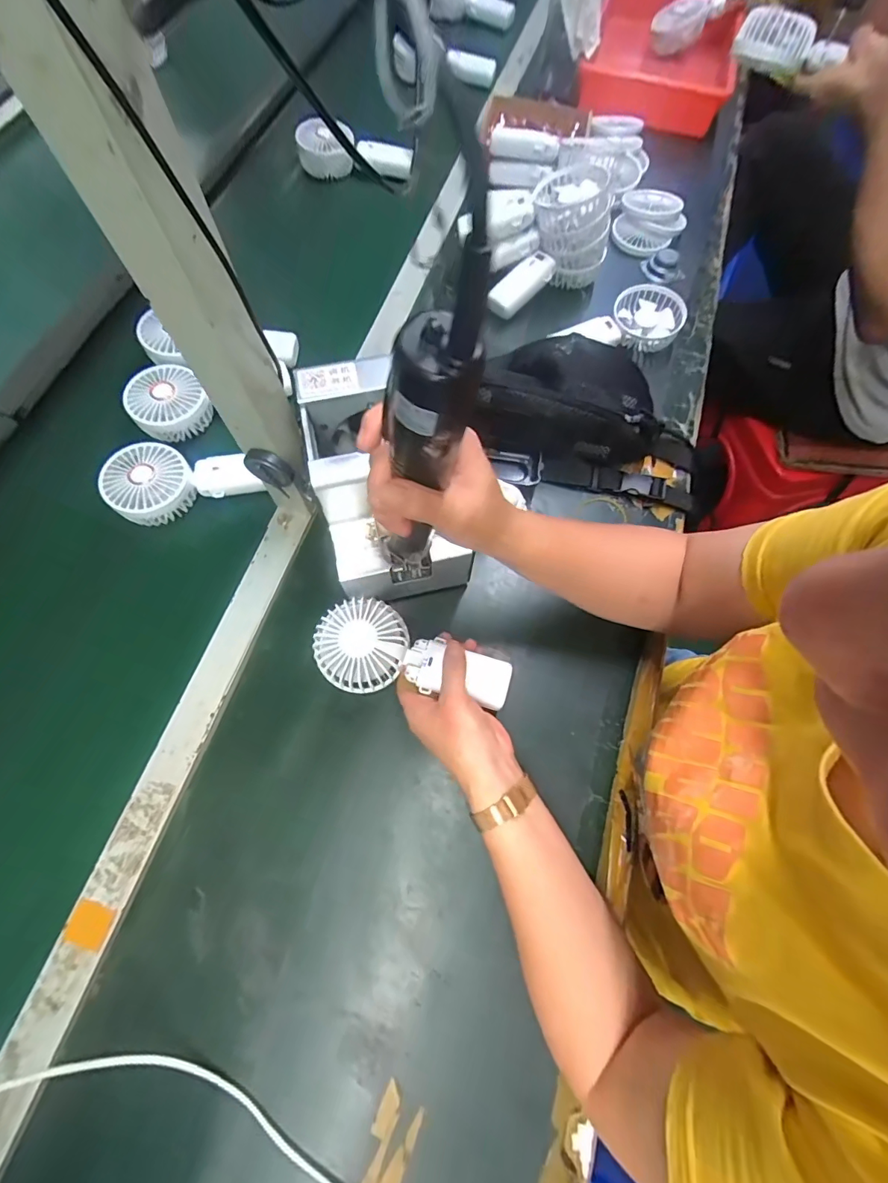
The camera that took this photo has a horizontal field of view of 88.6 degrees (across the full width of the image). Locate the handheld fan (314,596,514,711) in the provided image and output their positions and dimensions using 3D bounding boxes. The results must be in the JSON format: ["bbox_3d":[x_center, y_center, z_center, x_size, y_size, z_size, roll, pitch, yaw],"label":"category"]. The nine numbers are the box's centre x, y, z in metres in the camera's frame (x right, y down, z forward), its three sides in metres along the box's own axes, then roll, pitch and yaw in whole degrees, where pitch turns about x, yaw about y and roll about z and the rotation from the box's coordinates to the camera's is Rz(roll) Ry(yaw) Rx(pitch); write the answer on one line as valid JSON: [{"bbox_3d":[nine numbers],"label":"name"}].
[{"bbox_3d":[-0.028,0.061,0.421,0.177,0.029,0.081,16,67,0],"label":"handheld fan"}]

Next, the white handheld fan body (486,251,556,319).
[{"bbox_3d":[0.102,-0.406,0.602,0.096,0.021,0.038,-41,74,3],"label":"white handheld fan body"}]

